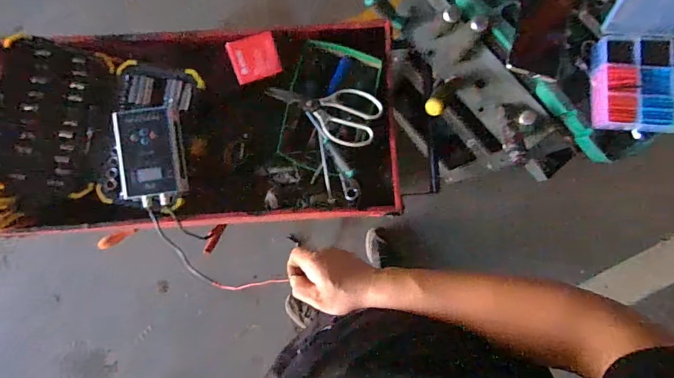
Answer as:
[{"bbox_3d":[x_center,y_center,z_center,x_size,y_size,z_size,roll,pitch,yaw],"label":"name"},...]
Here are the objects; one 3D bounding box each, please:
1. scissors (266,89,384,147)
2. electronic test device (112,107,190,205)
[{"bbox_3d":[-0.023,-0.127,0.678,0.200,0.023,0.097,3,93,11],"label":"scissors"},{"bbox_3d":[-0.310,-0.054,0.642,0.100,0.044,0.155,-5,85,-1],"label":"electronic test device"}]

